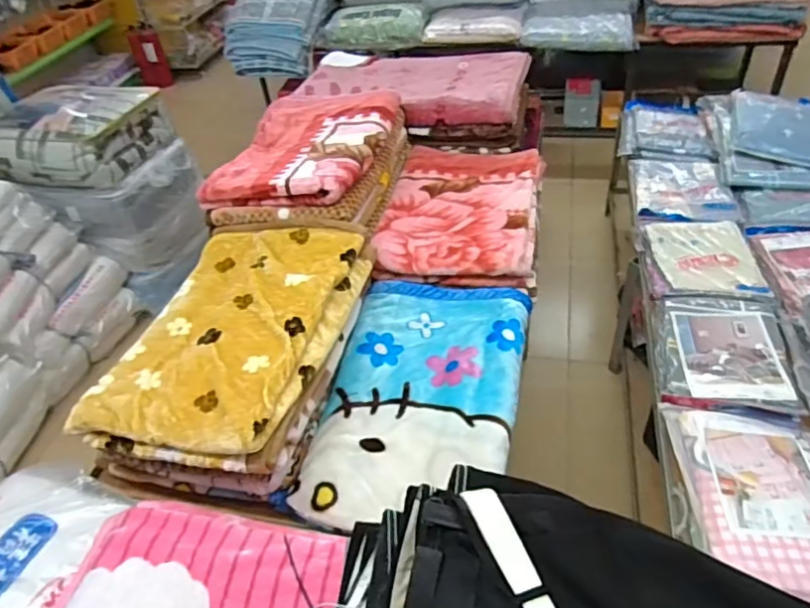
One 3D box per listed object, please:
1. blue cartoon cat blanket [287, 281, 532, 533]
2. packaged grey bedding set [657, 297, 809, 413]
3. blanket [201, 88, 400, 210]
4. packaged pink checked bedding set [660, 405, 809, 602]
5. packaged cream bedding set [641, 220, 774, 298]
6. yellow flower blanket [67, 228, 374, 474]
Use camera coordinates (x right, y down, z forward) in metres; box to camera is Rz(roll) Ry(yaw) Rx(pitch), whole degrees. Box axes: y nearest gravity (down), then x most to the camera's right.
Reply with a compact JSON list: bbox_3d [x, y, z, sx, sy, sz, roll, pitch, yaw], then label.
[{"bbox_3d":[0.043,0.192,1.314,0.417,0.060,0.655,6,45,14],"label":"blue cartoon cat blanket"},{"bbox_3d":[0.740,0.104,1.332,0.292,0.047,0.337,4,44,12],"label":"packaged grey bedding set"},{"bbox_3d":[-0.292,-0.506,1.772,0.457,0.087,0.642,5,44,13],"label":"blanket"},{"bbox_3d":[0.694,0.368,1.078,0.301,0.048,0.390,-2,43,6],"label":"packaged pink checked bedding set"},{"bbox_3d":[0.798,-0.126,1.568,0.275,0.041,0.303,-1,43,8],"label":"packaged cream bedding set"},{"bbox_3d":[-0.396,0.058,1.337,0.474,0.092,0.655,8,45,17],"label":"yellow flower blanket"}]

